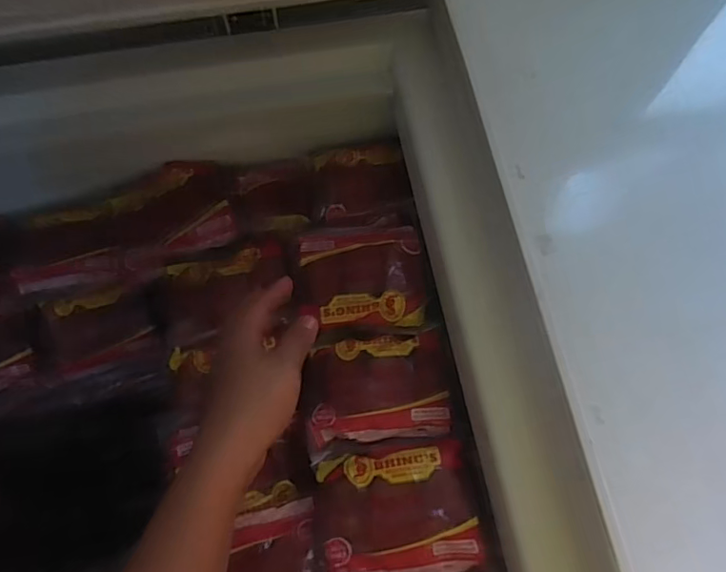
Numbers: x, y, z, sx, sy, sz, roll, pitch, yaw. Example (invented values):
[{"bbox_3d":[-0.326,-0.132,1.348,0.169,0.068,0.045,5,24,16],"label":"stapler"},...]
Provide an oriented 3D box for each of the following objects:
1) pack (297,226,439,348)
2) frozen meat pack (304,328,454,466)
[{"bbox_3d":[0.002,-0.004,0.505,0.119,0.034,0.105,-7,71,-4],"label":"pack"},{"bbox_3d":[0.013,0.090,0.468,0.127,0.022,0.092,-7,71,-4],"label":"frozen meat pack"}]

